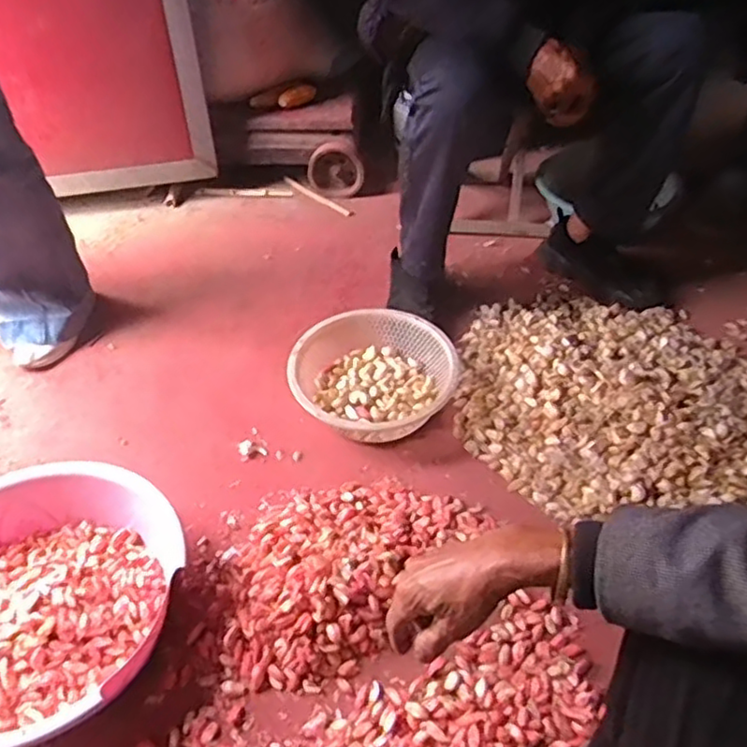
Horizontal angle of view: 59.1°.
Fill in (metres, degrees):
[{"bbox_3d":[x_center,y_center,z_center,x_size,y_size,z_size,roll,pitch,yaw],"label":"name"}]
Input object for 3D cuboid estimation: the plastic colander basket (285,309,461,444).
[{"bbox_3d":[0.002,0.013,1.152,0.291,0.092,0.270,-2,45,-1],"label":"plastic colander basket"}]

